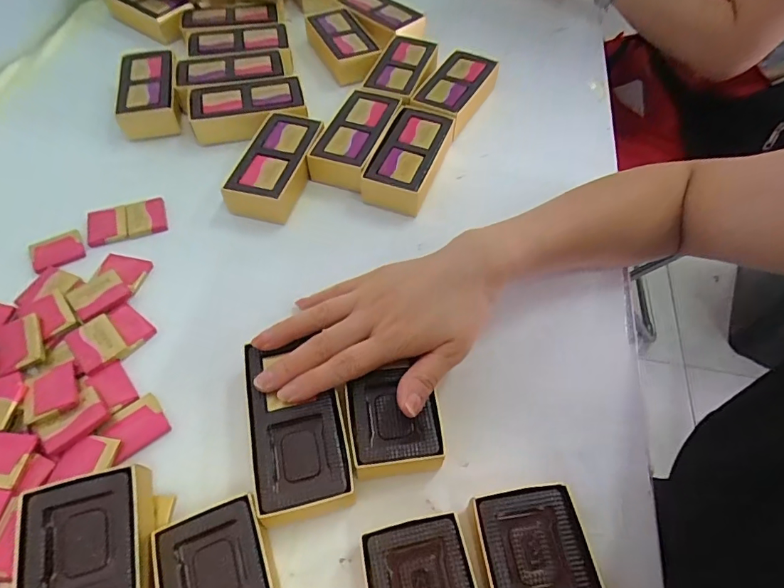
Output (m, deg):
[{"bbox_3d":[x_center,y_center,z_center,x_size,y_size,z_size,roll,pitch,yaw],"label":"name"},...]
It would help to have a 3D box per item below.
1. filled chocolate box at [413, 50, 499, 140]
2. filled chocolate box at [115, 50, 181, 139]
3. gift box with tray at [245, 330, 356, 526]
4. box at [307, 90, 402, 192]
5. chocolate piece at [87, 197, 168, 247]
[{"bbox_3d":[0.069,-0.225,0.512,0.060,0.034,0.122,26,59,15],"label":"filled chocolate box"},{"bbox_3d":[-0.256,-0.213,0.495,0.054,0.033,0.112,-13,58,-10],"label":"filled chocolate box"},{"bbox_3d":[-0.059,0.087,0.300,0.060,0.028,0.106,-7,56,-10],"label":"gift box with tray"},{"bbox_3d":[-0.038,-0.156,0.464,0.062,0.034,0.115,17,58,10],"label":"box"},{"bbox_3d":[-0.236,-0.066,0.413,0.064,0.009,0.041,-16,58,-12],"label":"chocolate piece"}]

